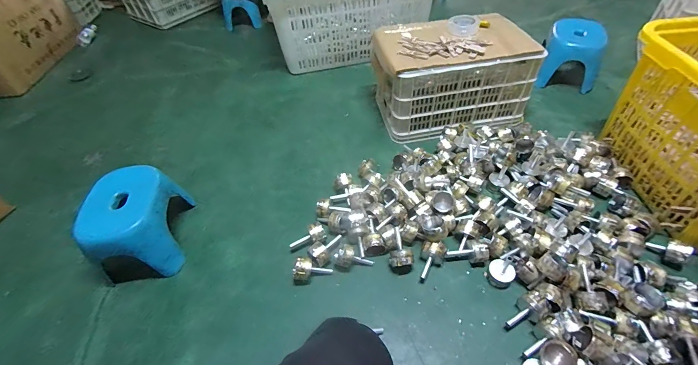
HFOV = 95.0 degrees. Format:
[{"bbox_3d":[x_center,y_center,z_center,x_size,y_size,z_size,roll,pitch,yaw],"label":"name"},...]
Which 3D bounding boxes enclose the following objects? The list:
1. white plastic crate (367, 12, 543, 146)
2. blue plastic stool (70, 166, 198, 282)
[{"bbox_3d":[0.374,-0.423,1.265,0.525,0.333,0.356,-12,49,-6],"label":"white plastic crate"},{"bbox_3d":[-0.621,0.126,0.947,0.206,0.208,0.277,-12,49,-6],"label":"blue plastic stool"}]

